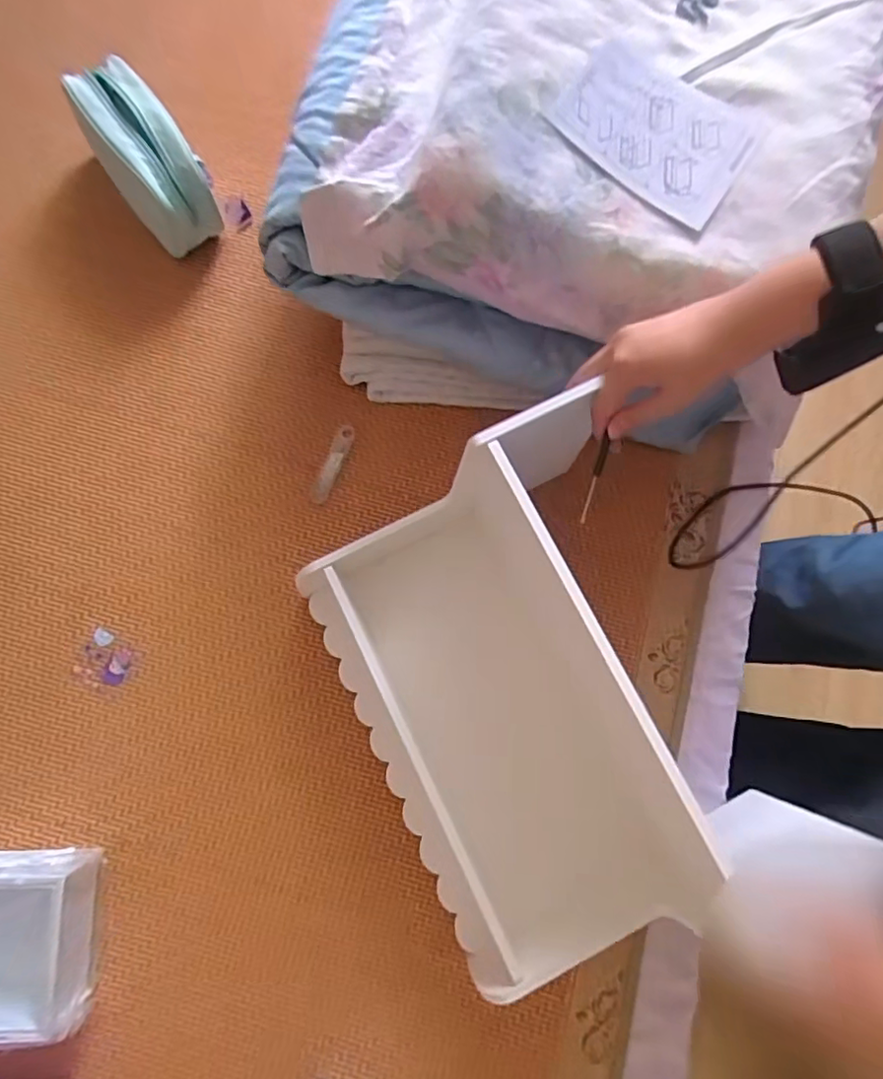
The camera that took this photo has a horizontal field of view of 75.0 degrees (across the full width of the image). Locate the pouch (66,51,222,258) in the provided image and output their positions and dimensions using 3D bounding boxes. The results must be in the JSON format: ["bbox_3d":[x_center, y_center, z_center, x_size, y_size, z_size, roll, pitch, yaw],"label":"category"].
[{"bbox_3d":[-0.309,-0.396,0.603,0.085,0.095,0.179,-36,83,-9],"label":"pouch"}]

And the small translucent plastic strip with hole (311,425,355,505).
[{"bbox_3d":[-0.113,-0.079,0.601,0.018,0.004,0.087,23,79,1],"label":"small translucent plastic strip with hole"}]

